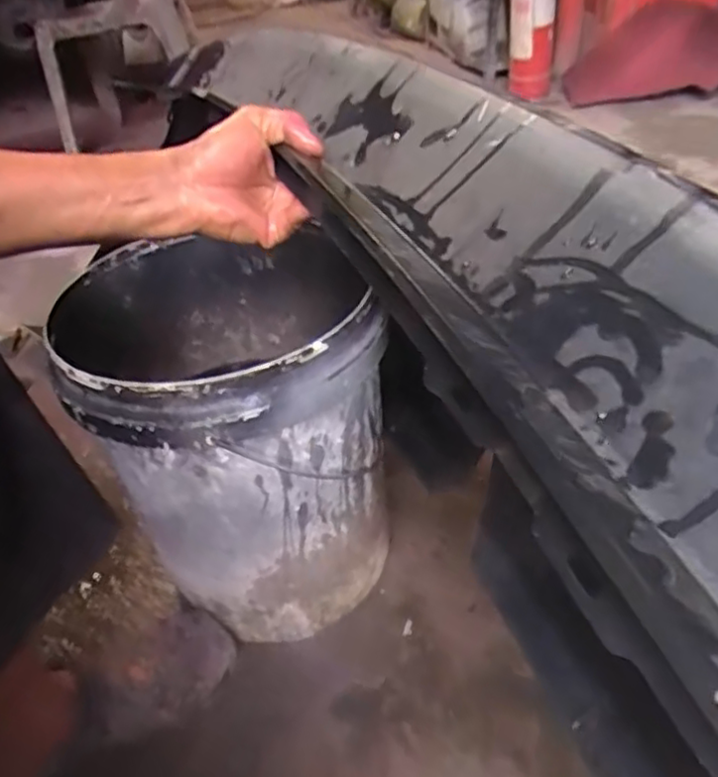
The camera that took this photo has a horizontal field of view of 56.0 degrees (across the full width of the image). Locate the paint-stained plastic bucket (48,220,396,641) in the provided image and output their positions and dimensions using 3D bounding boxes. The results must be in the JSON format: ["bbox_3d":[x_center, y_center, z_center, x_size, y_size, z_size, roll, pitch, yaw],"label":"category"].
[{"bbox_3d":[-0.110,0.059,0.729,0.279,0.369,0.306,-6,37,5],"label":"paint-stained plastic bucket"}]

